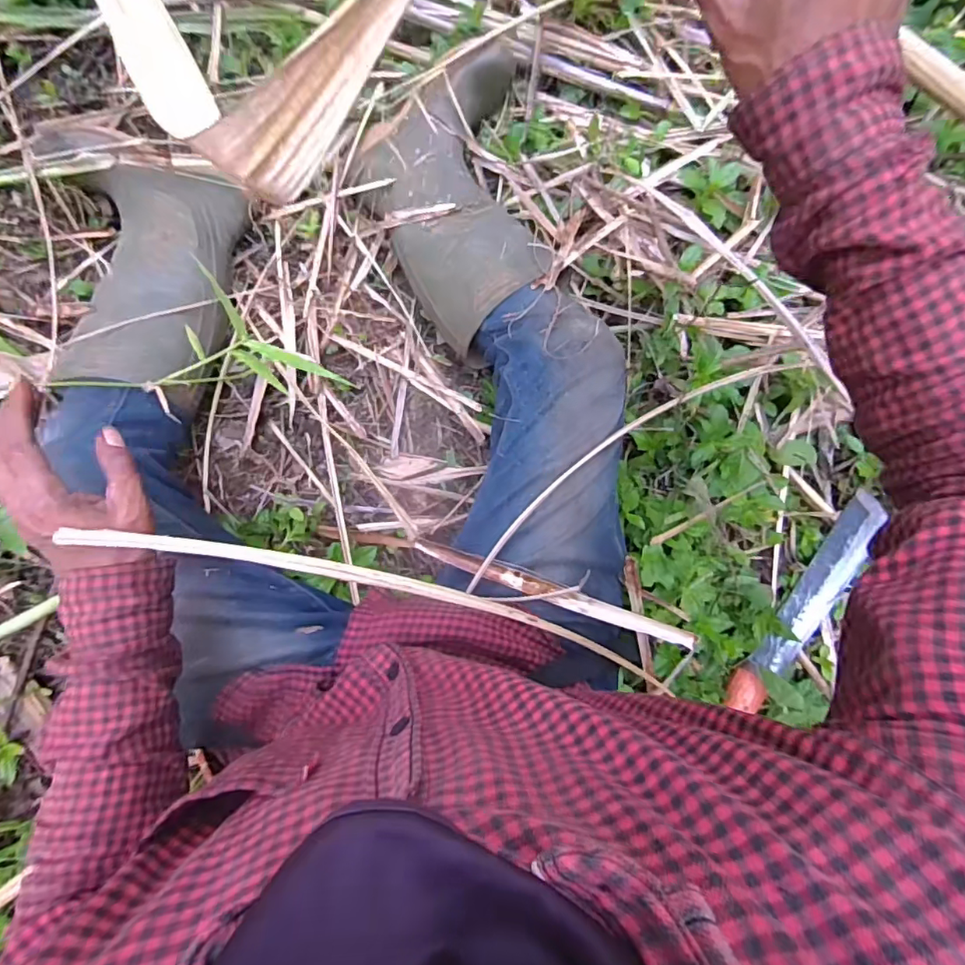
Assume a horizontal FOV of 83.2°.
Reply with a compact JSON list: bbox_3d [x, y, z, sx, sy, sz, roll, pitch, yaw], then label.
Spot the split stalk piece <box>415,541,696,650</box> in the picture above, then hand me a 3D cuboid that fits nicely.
[{"bbox_3d":[0.070,0.104,0.506,0.272,0.012,0.020,20,82,-1],"label":"split stalk piece"}]

